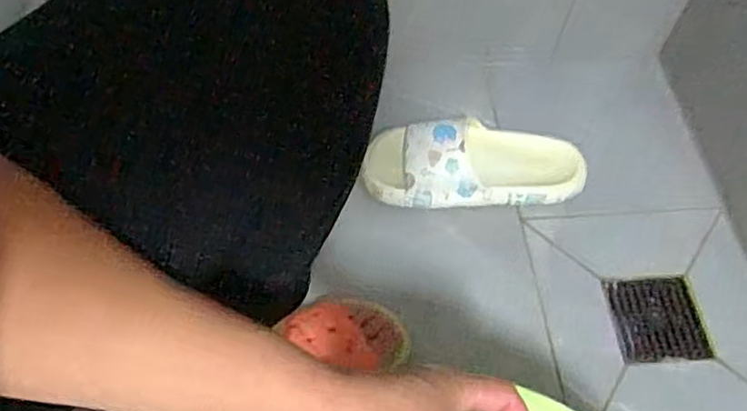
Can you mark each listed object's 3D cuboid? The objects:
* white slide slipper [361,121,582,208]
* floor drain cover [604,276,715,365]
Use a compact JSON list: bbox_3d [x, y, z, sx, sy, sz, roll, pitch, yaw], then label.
[{"bbox_3d":[0.120,-0.053,0.747,0.261,0.081,0.101,-2,59,-5],"label":"white slide slipper"},{"bbox_3d":[0.317,0.127,0.702,0.101,0.005,0.098,-1,59,-5],"label":"floor drain cover"}]

